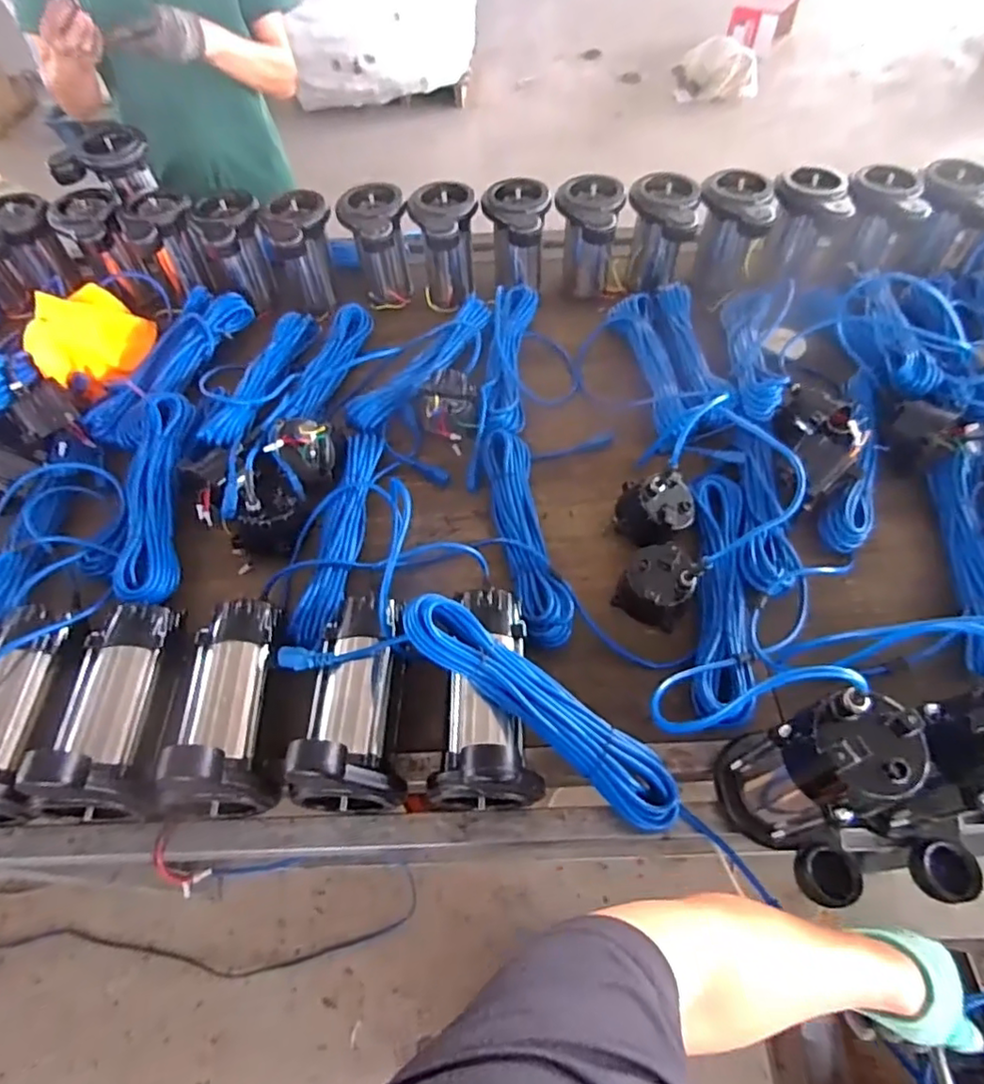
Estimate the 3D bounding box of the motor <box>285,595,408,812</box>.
[{"bbox_3d":[-0.151,0.170,0.676,0.105,0.151,0.233,-1,57,1],"label":"motor"}]

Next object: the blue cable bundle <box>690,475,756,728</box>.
[{"bbox_3d":[0.305,0.068,0.791,0.084,0.061,0.350,7,57,6],"label":"blue cable bundle"}]

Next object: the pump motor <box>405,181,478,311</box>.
[{"bbox_3d":[-0.082,-0.530,1.111,0.117,0.194,0.136,-8,57,-3],"label":"pump motor"}]

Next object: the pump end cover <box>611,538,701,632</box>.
[{"bbox_3d":[0.217,0.053,0.780,0.091,0.071,0.084,34,64,21],"label":"pump end cover"}]

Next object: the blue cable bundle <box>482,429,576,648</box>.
[{"bbox_3d":[0.044,-0.015,0.844,0.078,0.045,0.344,-9,57,-4],"label":"blue cable bundle"}]

